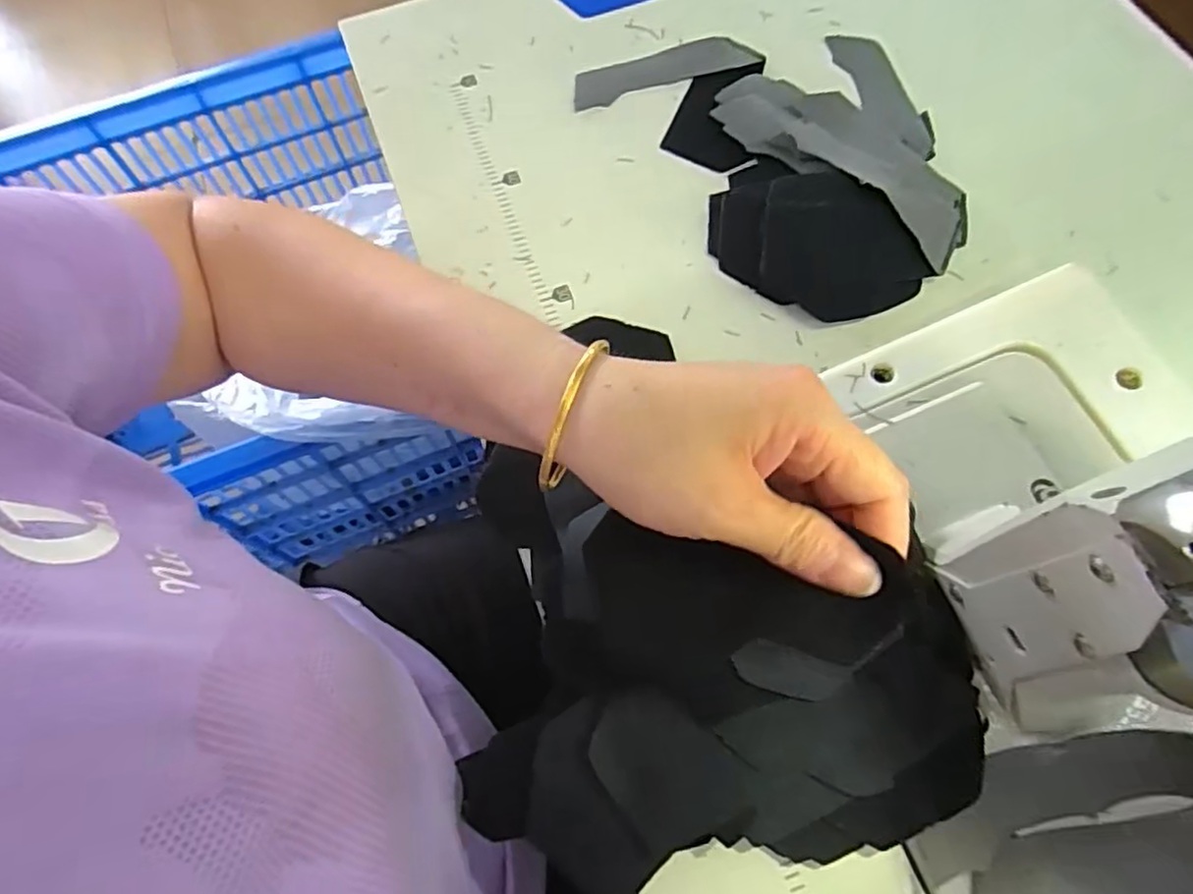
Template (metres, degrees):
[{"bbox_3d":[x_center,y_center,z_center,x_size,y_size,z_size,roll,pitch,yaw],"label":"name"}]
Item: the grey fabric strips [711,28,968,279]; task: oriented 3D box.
[{"bbox_3d":[0.182,-0.209,0.440,0.137,0.022,0.180,-42,71,-16],"label":"grey fabric strips"}]

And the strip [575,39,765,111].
[{"bbox_3d":[0.045,-0.265,0.480,0.127,0.009,0.037,-15,66,-5],"label":"strip"}]

